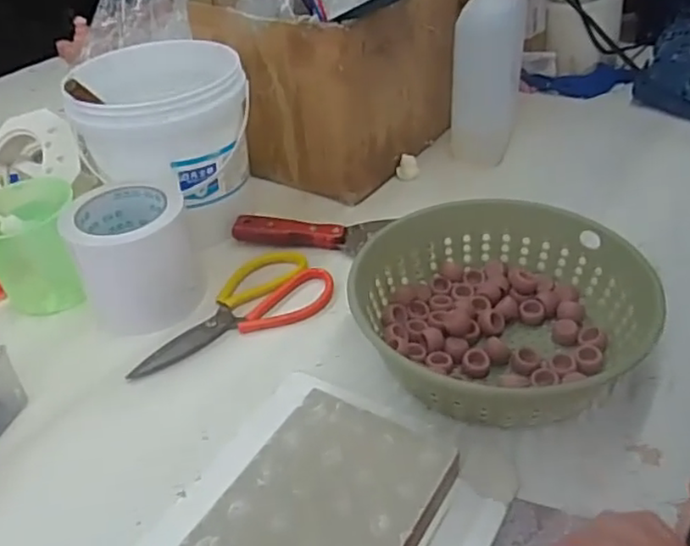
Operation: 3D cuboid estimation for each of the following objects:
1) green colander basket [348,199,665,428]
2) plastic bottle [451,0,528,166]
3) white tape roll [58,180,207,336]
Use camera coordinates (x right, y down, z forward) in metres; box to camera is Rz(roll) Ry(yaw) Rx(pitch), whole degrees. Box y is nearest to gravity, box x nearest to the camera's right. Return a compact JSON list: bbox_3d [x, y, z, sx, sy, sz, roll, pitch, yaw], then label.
[{"bbox_3d":[0.128,0.029,0.540,0.211,0.073,0.214,-2,41,2],"label":"green colander basket"},{"bbox_3d":[0.166,-0.234,0.761,0.076,0.205,0.089,11,41,18],"label":"plastic bottle"},{"bbox_3d":[-0.190,-0.016,0.594,0.104,0.090,0.104,-19,41,-18],"label":"white tape roll"}]

